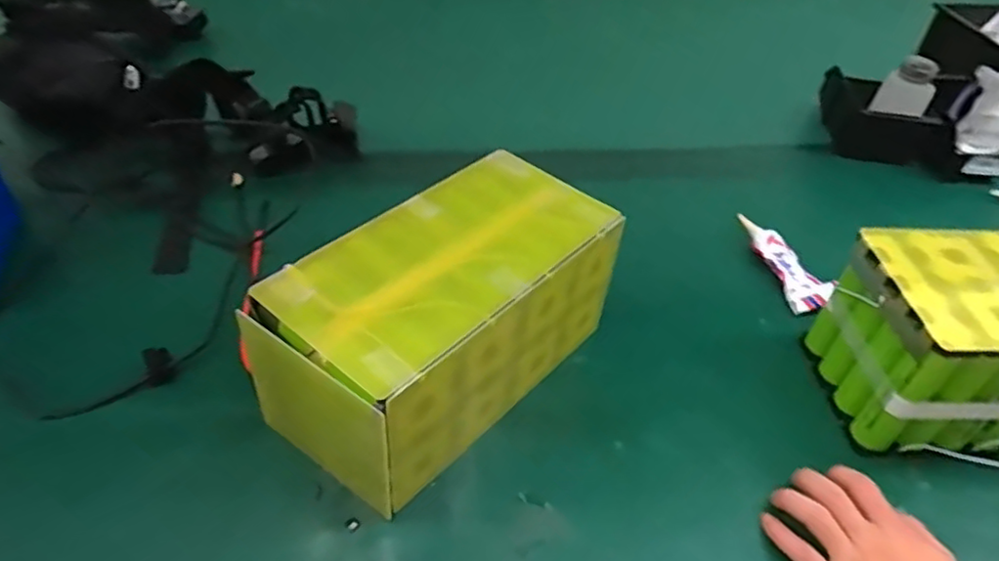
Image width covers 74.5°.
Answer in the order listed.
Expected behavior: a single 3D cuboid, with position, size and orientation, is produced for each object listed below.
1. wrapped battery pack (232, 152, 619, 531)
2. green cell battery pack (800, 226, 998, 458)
[{"bbox_3d":[-0.042,0.027,0.557,0.152,0.140,0.286,36,52,27],"label":"wrapped battery pack"},{"bbox_3d":[0.447,0.050,0.578,0.275,0.153,0.142,2,45,-4],"label":"green cell battery pack"}]

